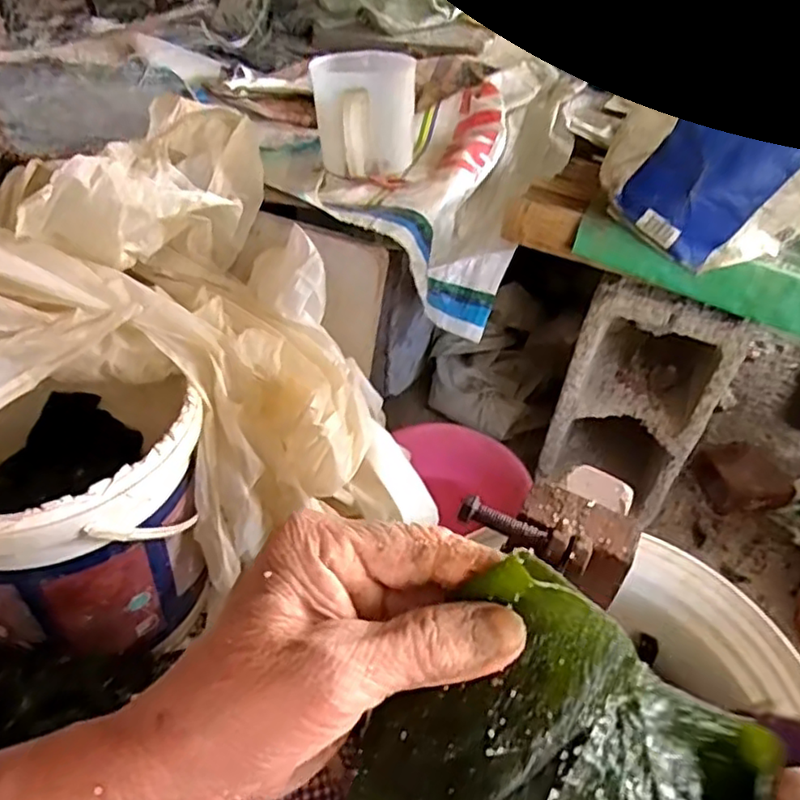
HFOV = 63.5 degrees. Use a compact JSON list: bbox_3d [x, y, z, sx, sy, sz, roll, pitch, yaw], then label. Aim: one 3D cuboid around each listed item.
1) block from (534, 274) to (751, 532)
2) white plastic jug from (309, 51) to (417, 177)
[{"bbox_3d":[0.343,-0.024,0.934,0.185,0.351,0.190,20,45,16],"label":"block"},{"bbox_3d":[-0.049,-0.381,0.863,0.132,0.119,0.162,1,43,-4],"label":"white plastic jug"}]

